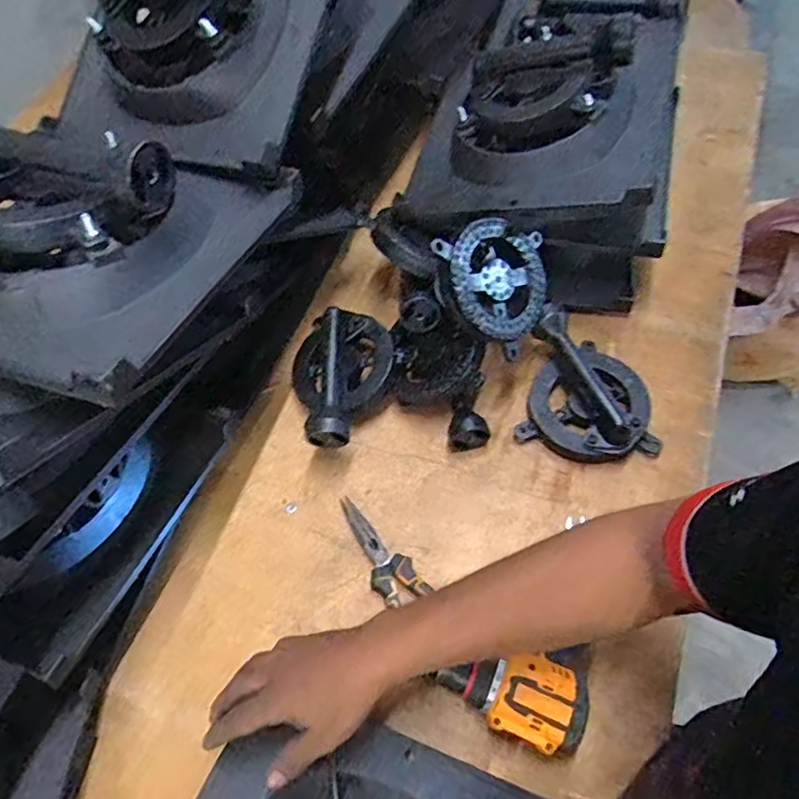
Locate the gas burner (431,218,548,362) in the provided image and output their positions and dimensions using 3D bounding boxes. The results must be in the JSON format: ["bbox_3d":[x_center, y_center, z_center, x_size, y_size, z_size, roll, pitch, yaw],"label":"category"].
[{"bbox_3d":[0.107,-0.138,0.663,0.145,0.045,0.143,-47,111,-27],"label":"gas burner"}]

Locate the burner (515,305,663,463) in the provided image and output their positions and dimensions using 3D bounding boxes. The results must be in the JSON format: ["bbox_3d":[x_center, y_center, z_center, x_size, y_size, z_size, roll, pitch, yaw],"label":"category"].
[{"bbox_3d":[0.224,-0.011,0.674,0.157,0.064,0.159,10,62,10],"label":"burner"}]

